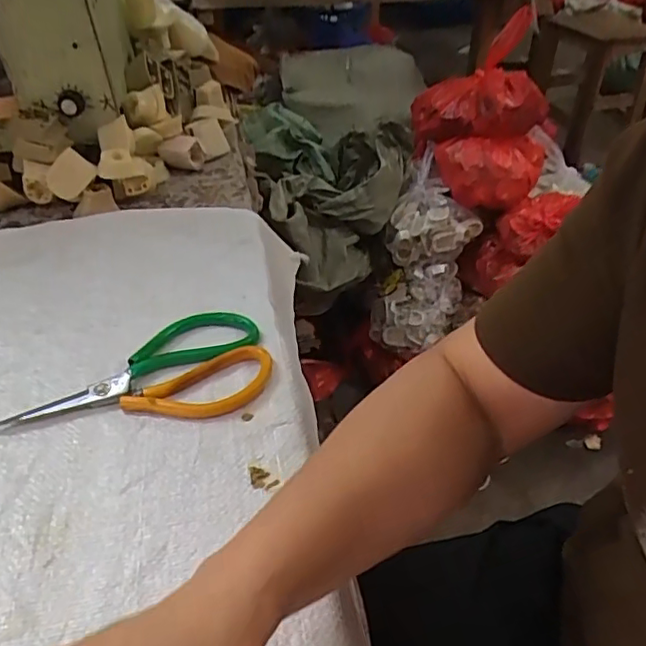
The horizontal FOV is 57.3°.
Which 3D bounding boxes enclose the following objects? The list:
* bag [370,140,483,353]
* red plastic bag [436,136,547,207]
[{"bbox_3d":[0.228,-0.153,1.277,0.199,0.439,0.120,9,0,13],"label":"bag"},{"bbox_3d":[0.356,-0.325,1.245,0.222,0.105,0.132,2,40,3],"label":"red plastic bag"}]

